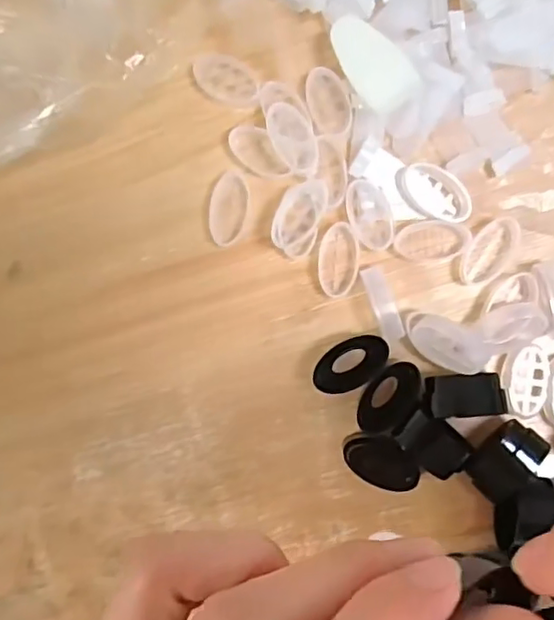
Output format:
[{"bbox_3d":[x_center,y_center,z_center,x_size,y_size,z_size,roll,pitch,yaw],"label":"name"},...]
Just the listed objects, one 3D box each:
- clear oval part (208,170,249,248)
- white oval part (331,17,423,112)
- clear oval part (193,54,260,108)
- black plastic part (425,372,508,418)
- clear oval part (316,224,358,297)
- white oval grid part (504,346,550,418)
[{"bbox_3d":[-0.022,-0.046,0.272,0.016,0.005,0.033,12,91,3],"label":"clear oval part"},{"bbox_3d":[0.039,-0.105,0.256,0.023,0.012,0.043,-38,88,3],"label":"white oval part"},{"bbox_3d":[-0.022,-0.103,0.271,0.031,0.007,0.018,28,92,3],"label":"clear oval part"},{"bbox_3d":[0.081,0.037,0.258,0.032,0.006,0.018,-3,90,4],"label":"black plastic part"},{"bbox_3d":[0.027,-0.022,0.268,0.017,0.008,0.032,4,91,4],"label":"clear oval part"},{"bbox_3d":[0.108,0.031,0.258,0.018,0.005,0.029,10,91,3],"label":"white oval grid part"}]

